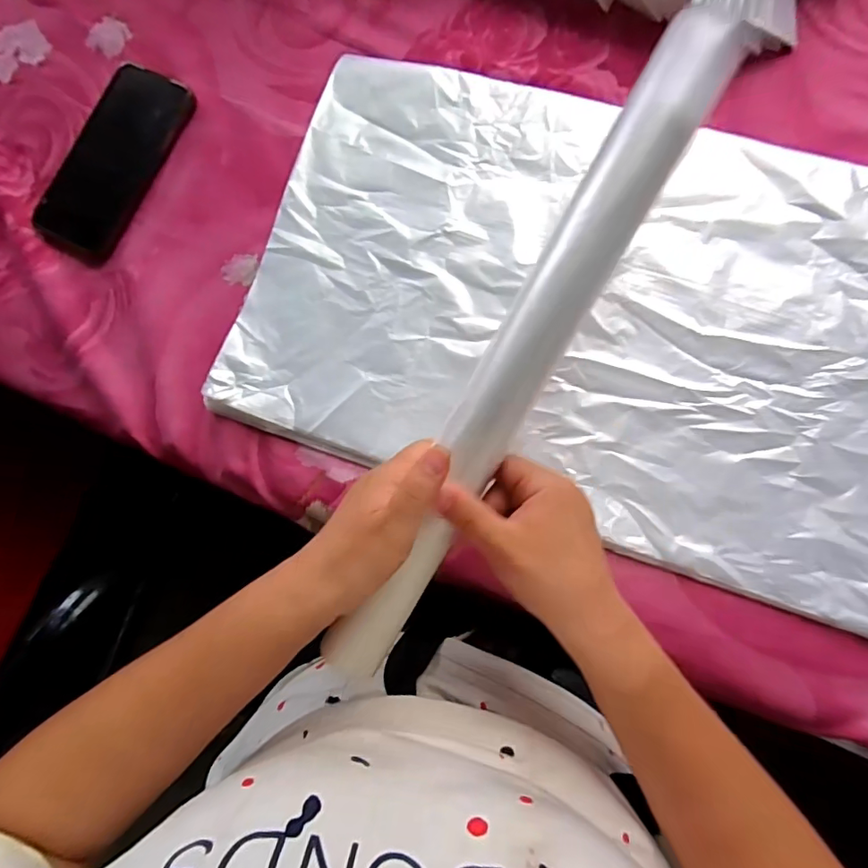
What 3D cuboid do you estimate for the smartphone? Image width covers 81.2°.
[{"bbox_3d":[-0.270,-0.228,0.421,0.075,0.016,0.165,26,88,8],"label":"smartphone"}]

